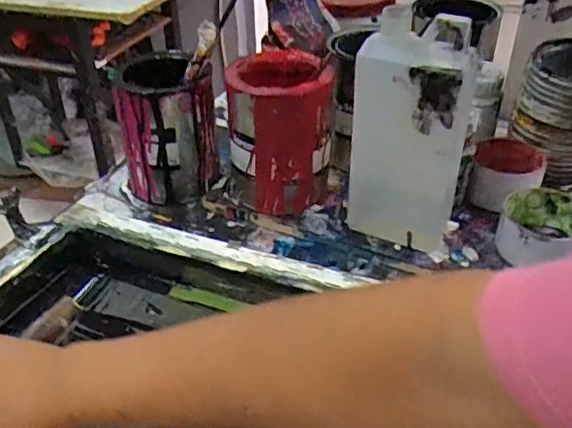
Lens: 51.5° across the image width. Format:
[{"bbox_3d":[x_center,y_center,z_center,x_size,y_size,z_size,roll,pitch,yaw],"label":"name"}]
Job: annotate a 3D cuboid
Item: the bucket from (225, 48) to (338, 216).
[{"bbox_3d":[-0.003,-0.086,0.631,0.107,0.142,0.109,-1,37,1],"label":"bucket"}]

